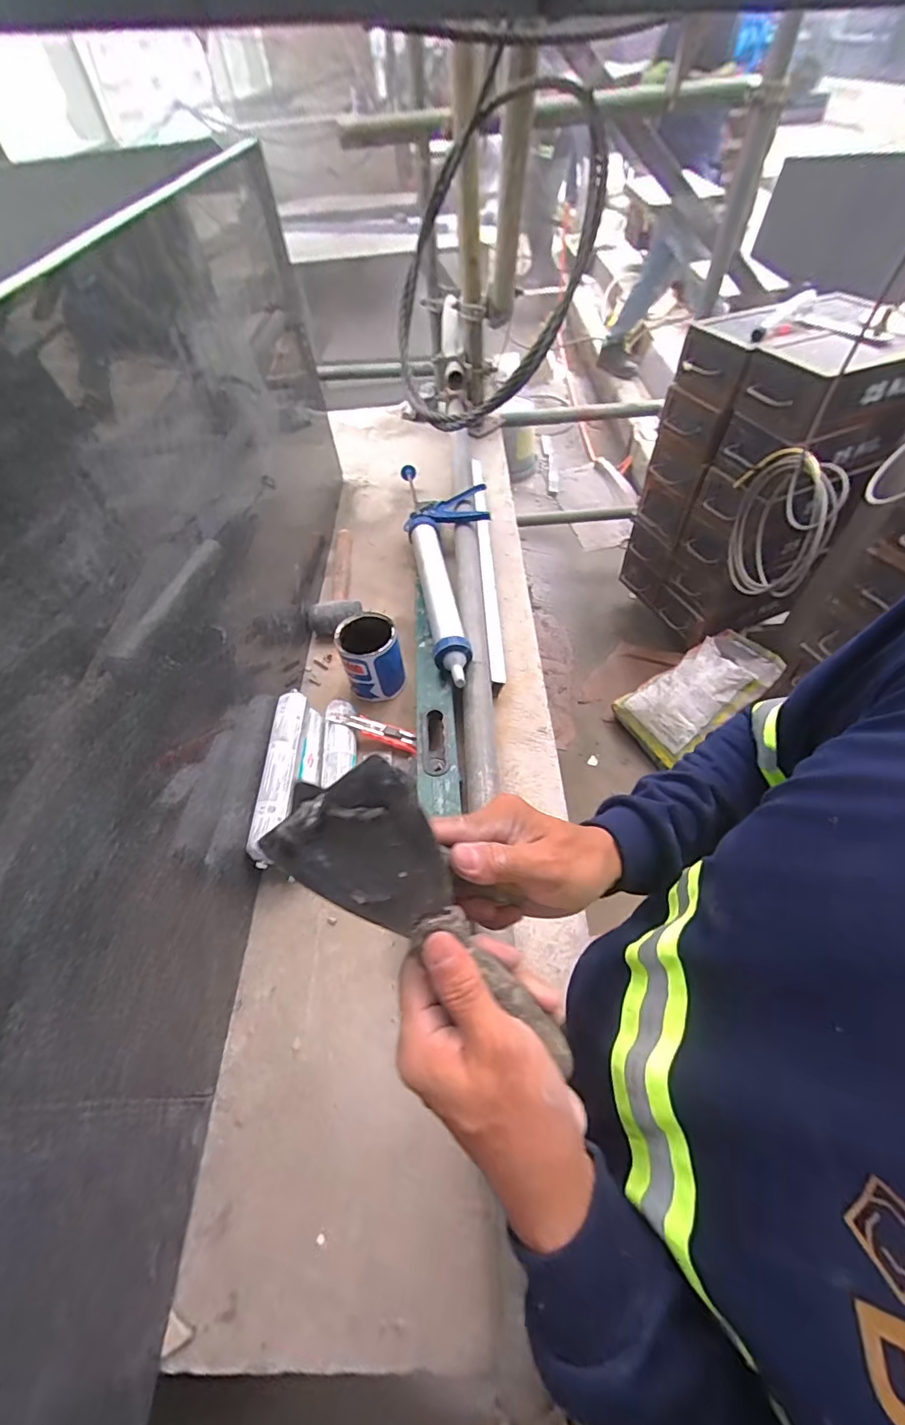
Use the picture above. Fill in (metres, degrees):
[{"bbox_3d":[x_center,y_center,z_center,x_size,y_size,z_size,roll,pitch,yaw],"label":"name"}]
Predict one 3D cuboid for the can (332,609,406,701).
[{"bbox_3d":[-0.138,-0.091,0.867,0.093,0.122,0.102,-2,54,3],"label":"can"}]

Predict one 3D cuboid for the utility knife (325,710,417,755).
[{"bbox_3d":[-0.129,0.023,0.819,0.154,0.015,0.038,20,57,3],"label":"utility knife"}]

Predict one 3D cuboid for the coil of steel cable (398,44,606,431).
[{"bbox_3d":[0.036,-0.447,0.512,0.047,0.283,0.271,-2,62,-48],"label":"coil of steel cable"}]

